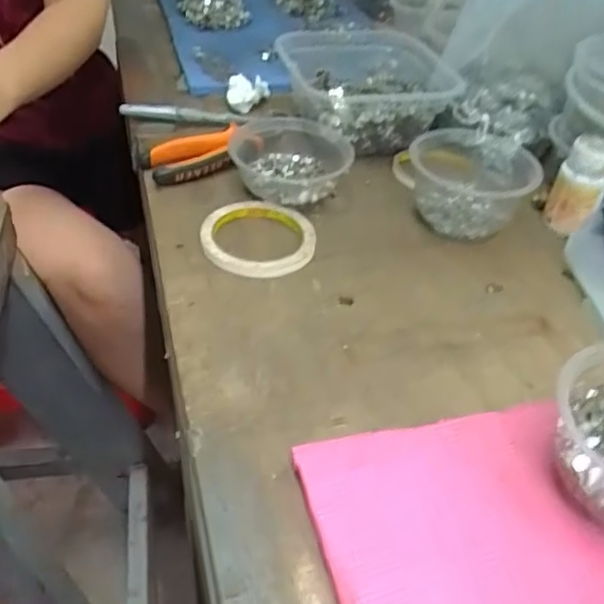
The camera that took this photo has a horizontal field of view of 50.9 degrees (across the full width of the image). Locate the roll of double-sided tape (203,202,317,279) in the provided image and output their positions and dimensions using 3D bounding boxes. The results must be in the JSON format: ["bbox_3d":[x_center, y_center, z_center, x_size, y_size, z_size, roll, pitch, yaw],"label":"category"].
[{"bbox_3d":[-0.037,-0.057,0.551,0.095,0.016,0.095,4,42,-4],"label":"roll of double-sided tape"}]

